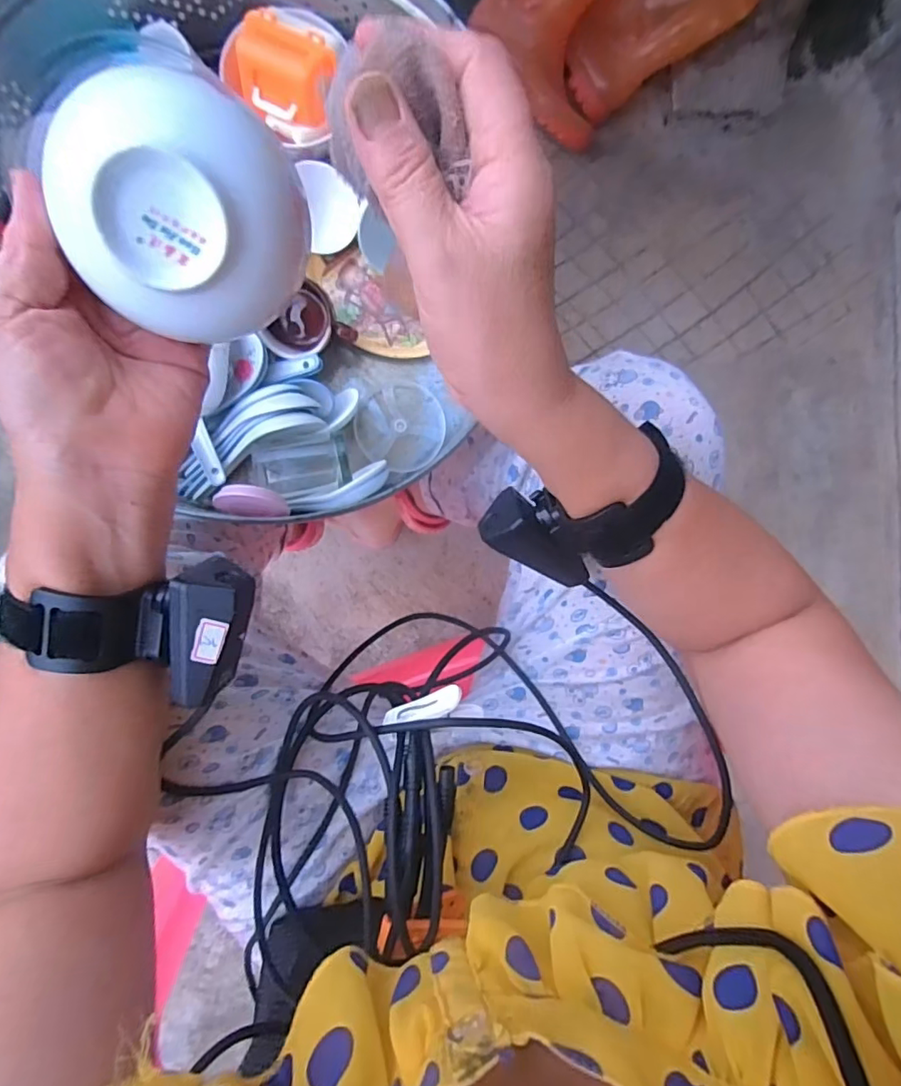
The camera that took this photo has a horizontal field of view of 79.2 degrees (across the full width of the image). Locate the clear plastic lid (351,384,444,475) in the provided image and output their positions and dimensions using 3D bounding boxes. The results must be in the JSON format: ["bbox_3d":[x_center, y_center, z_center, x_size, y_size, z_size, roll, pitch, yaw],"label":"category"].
[{"bbox_3d":[-0.044,-0.103,0.484,0.077,0.009,0.078,0,91,-6],"label":"clear plastic lid"}]

